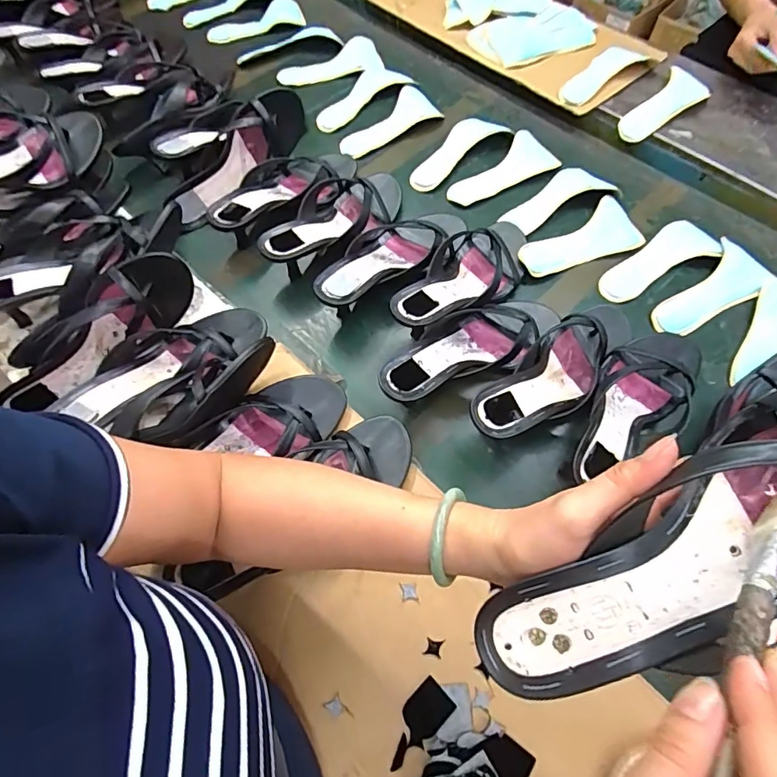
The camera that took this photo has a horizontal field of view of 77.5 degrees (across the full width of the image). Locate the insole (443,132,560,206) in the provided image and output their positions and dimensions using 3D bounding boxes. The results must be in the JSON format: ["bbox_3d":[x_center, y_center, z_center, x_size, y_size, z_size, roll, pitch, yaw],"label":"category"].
[{"bbox_3d":[0.157,-0.321,0.708,0.173,0.006,0.080,-28,65,-13],"label":"insole"}]

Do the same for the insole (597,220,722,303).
[{"bbox_3d":[0.352,-0.164,0.625,0.181,0.010,0.068,-34,67,-15],"label":"insole"}]

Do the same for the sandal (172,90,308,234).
[{"bbox_3d":[-0.203,-0.308,0.646,0.066,0.101,0.230,39,84,19],"label":"sandal"}]

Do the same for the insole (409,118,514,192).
[{"bbox_3d":[0.094,-0.359,0.729,0.186,0.007,0.068,-40,68,-18],"label":"insole"}]

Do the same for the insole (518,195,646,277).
[{"bbox_3d":[0.250,-0.193,0.635,0.170,0.012,0.076,-25,65,-12],"label":"insole"}]

